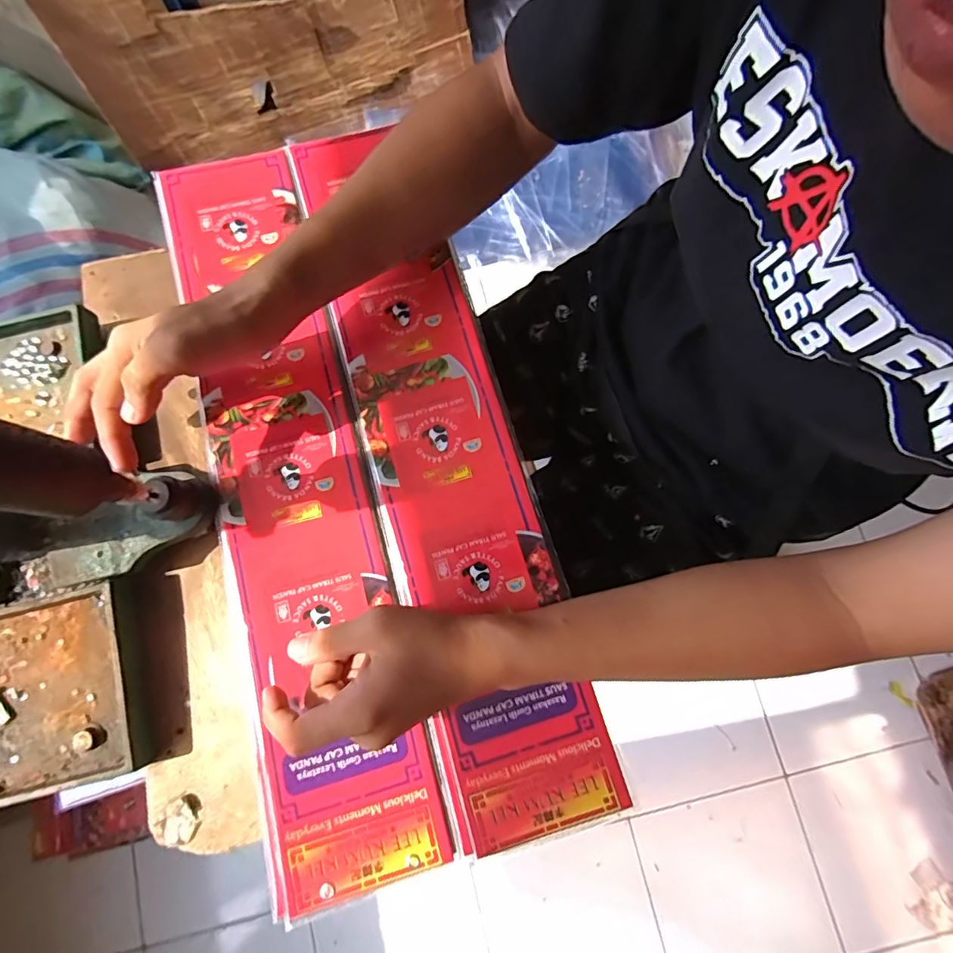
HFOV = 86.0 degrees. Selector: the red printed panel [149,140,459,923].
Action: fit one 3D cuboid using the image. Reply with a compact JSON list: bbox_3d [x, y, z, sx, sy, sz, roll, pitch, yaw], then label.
[{"bbox_3d":[-0.144,-0.001,0.389,0.113,0.015,0.566,-16,78,-2],"label":"red printed panel"}]

